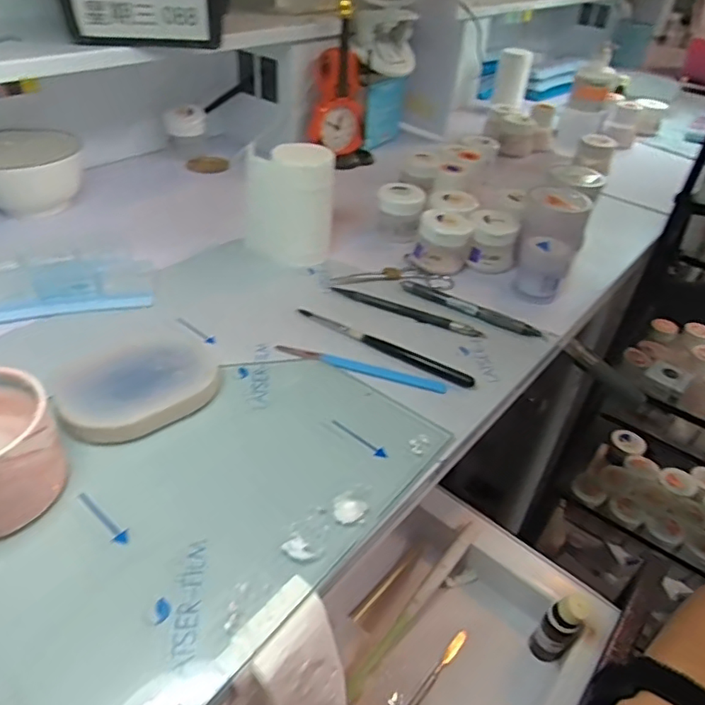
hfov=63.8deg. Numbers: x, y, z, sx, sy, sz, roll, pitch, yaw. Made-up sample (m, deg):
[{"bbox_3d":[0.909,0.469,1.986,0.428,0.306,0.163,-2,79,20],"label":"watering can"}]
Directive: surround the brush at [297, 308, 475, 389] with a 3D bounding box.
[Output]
[{"bbox_3d":[0.022,-0.007,0.465,0.163,0.007,0.013,24,42,23],"label":"brush"}]

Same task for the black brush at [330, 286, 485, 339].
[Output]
[{"bbox_3d":[0.047,-0.036,0.510,0.143,0.006,0.015,18,40,16],"label":"black brush"}]

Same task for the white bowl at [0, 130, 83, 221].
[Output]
[{"bbox_3d":[-0.352,-0.196,0.613,0.108,0.056,0.108,-13,41,-21],"label":"white bowl"}]

